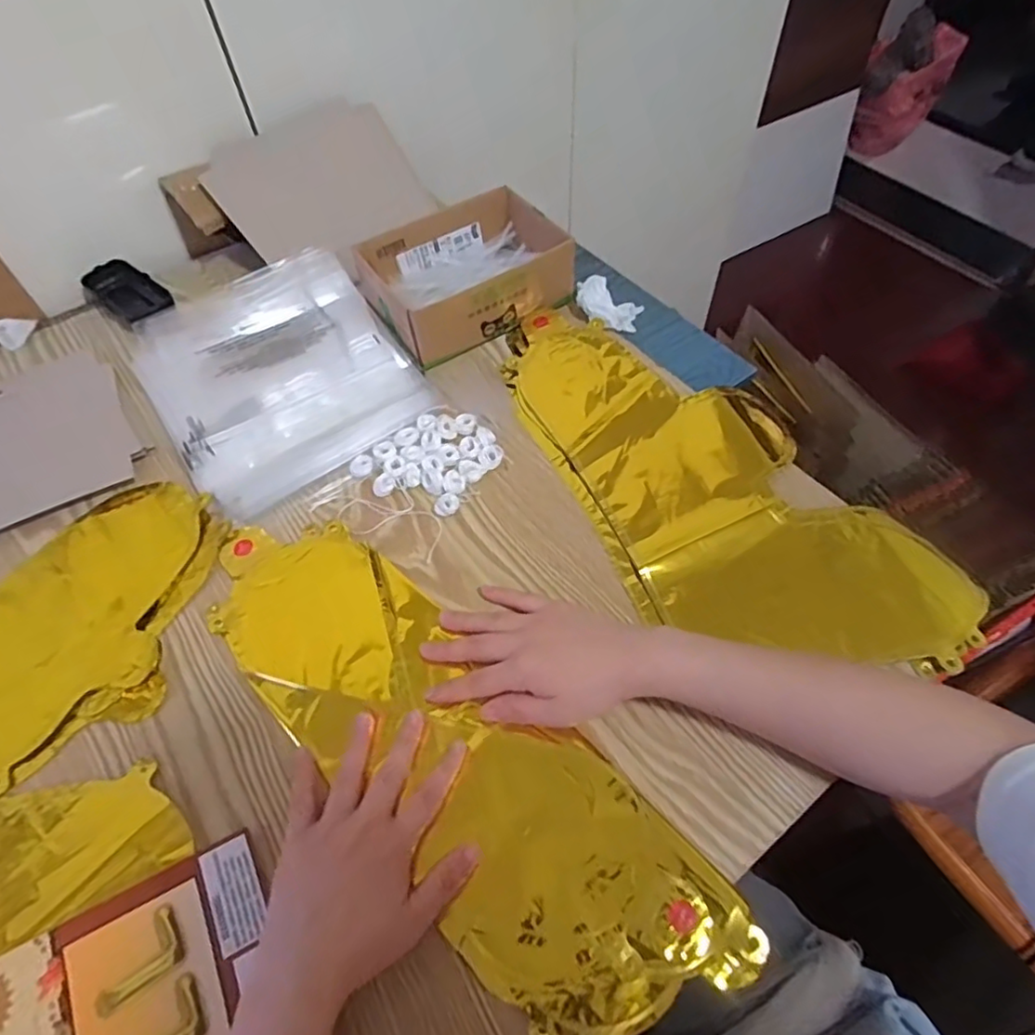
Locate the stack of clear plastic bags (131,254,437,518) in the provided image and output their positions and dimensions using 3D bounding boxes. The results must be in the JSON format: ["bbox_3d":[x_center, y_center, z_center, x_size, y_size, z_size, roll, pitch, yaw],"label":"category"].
[{"bbox_3d":[-0.229,-0.143,0.593,0.221,0.031,0.275,-32,60,-18],"label":"stack of clear plastic bags"}]

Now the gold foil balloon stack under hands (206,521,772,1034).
[{"bbox_3d":[-0.057,0.143,0.416,0.428,0.011,0.130,38,65,24],"label":"gold foil balloon stack under hands"}]

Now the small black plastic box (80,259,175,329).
[{"bbox_3d":[-0.410,-0.236,0.657,0.101,0.019,0.054,36,64,24],"label":"small black plastic box"}]

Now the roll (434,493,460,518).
[{"bbox_3d":[-0.057,-0.009,0.507,0.021,0.011,0.017,-24,58,-13],"label":"roll"}]

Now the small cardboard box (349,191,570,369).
[{"bbox_3d":[-0.048,-0.247,0.629,0.189,0.067,0.140,-28,59,-16],"label":"small cardboard box"}]

